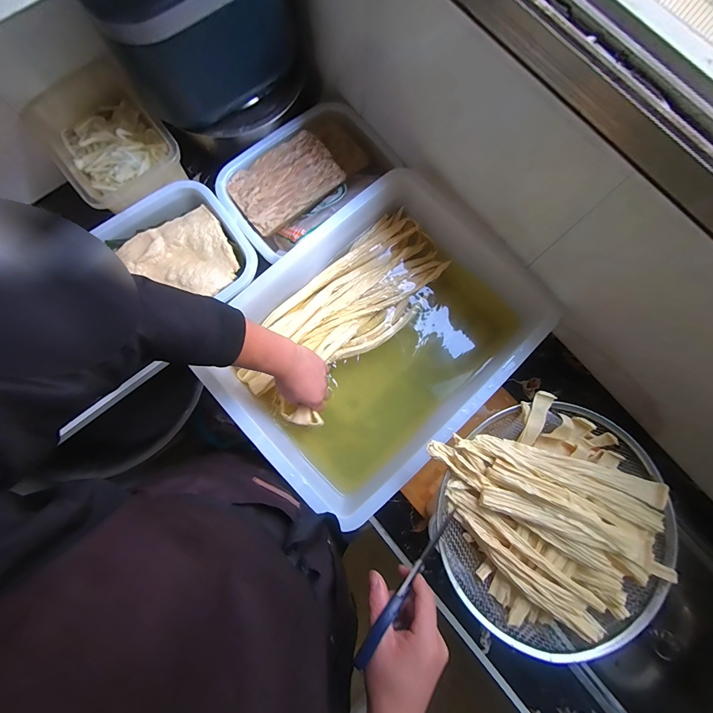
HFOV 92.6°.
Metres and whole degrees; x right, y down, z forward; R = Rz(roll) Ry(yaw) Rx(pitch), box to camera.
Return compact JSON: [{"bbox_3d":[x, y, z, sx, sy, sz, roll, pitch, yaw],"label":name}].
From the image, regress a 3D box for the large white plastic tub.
[{"bbox_3d":[0.041,-0.037,0.620,0.538,0.140,0.393,-42,83,-8],"label":"large white plastic tub"}]

